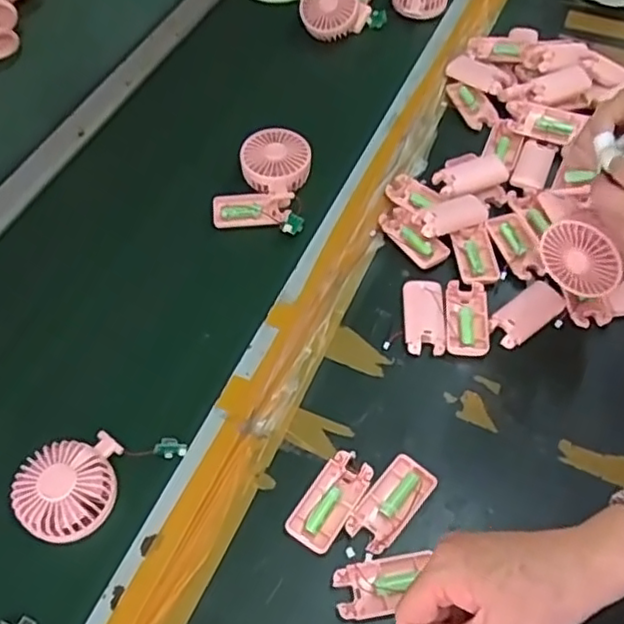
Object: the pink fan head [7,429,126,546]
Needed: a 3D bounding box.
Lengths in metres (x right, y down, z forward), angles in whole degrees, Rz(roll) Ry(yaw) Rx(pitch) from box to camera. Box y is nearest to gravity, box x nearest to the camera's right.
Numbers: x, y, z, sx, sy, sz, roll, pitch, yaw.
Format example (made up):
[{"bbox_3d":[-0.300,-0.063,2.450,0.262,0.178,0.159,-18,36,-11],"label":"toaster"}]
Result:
[{"bbox_3d":[-0.226,0.162,0.598,0.084,0.038,0.092,0,58,0],"label":"pink fan head"}]

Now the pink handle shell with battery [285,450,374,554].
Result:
[{"bbox_3d":[0.018,0.179,0.616,0.046,0.012,0.096,29,63,17],"label":"pink handle shell with battery"}]

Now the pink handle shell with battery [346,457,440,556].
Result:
[{"bbox_3d":[0.076,0.183,0.614,0.045,0.012,0.094,36,65,20],"label":"pink handle shell with battery"}]

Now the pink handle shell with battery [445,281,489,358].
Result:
[{"bbox_3d":[0.176,0.005,0.733,0.047,0.011,0.098,5,58,4],"label":"pink handle shell with battery"}]

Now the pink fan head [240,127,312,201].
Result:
[{"bbox_3d":[-0.043,-0.194,0.818,0.083,0.034,0.085,0,58,0],"label":"pink fan head"}]

